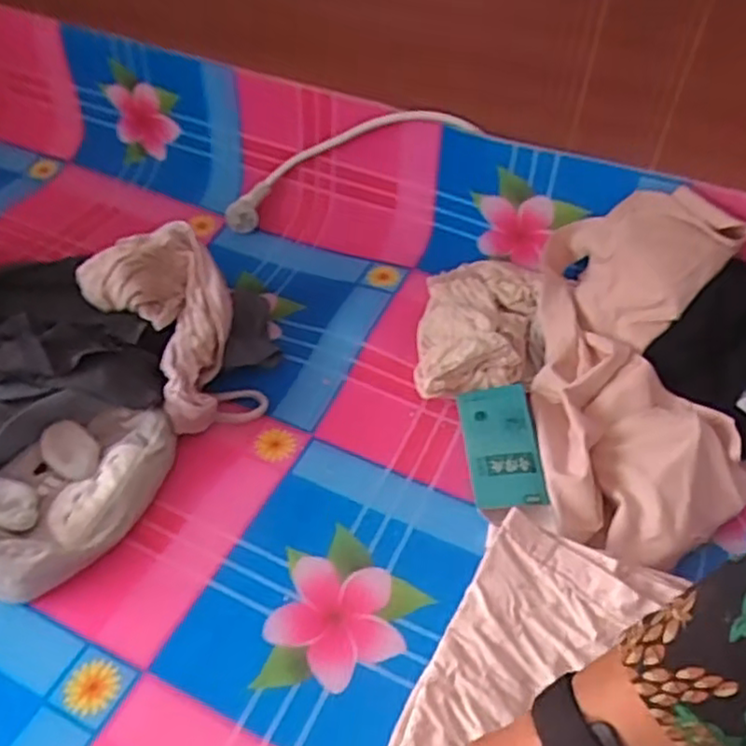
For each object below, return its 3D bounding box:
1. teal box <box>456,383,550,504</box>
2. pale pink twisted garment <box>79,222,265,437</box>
[{"bbox_3d":[0.109,0.060,0.606,0.059,0.014,0.114,-6,53,2],"label":"teal box"},{"bbox_3d":[-0.189,-0.045,0.661,0.115,0.054,0.218,-22,73,-22],"label":"pale pink twisted garment"}]

